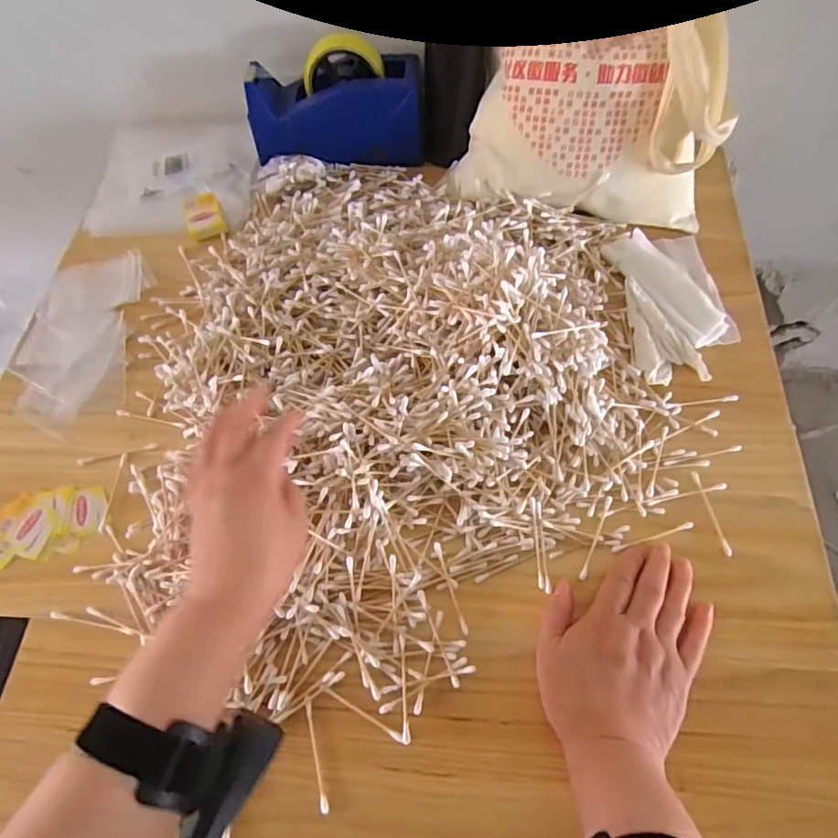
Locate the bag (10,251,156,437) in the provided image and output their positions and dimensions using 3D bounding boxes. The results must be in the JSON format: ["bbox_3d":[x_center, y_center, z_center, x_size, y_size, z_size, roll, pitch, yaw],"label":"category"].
[{"bbox_3d":[-0.361,-0.089,0.548,0.123,0.014,0.214,-1,65,3],"label":"bag"}]

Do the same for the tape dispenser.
[{"bbox_3d":[-0.097,-0.361,0.592,0.199,0.098,0.075,3,65,4],"label":"tape dispenser"}]

